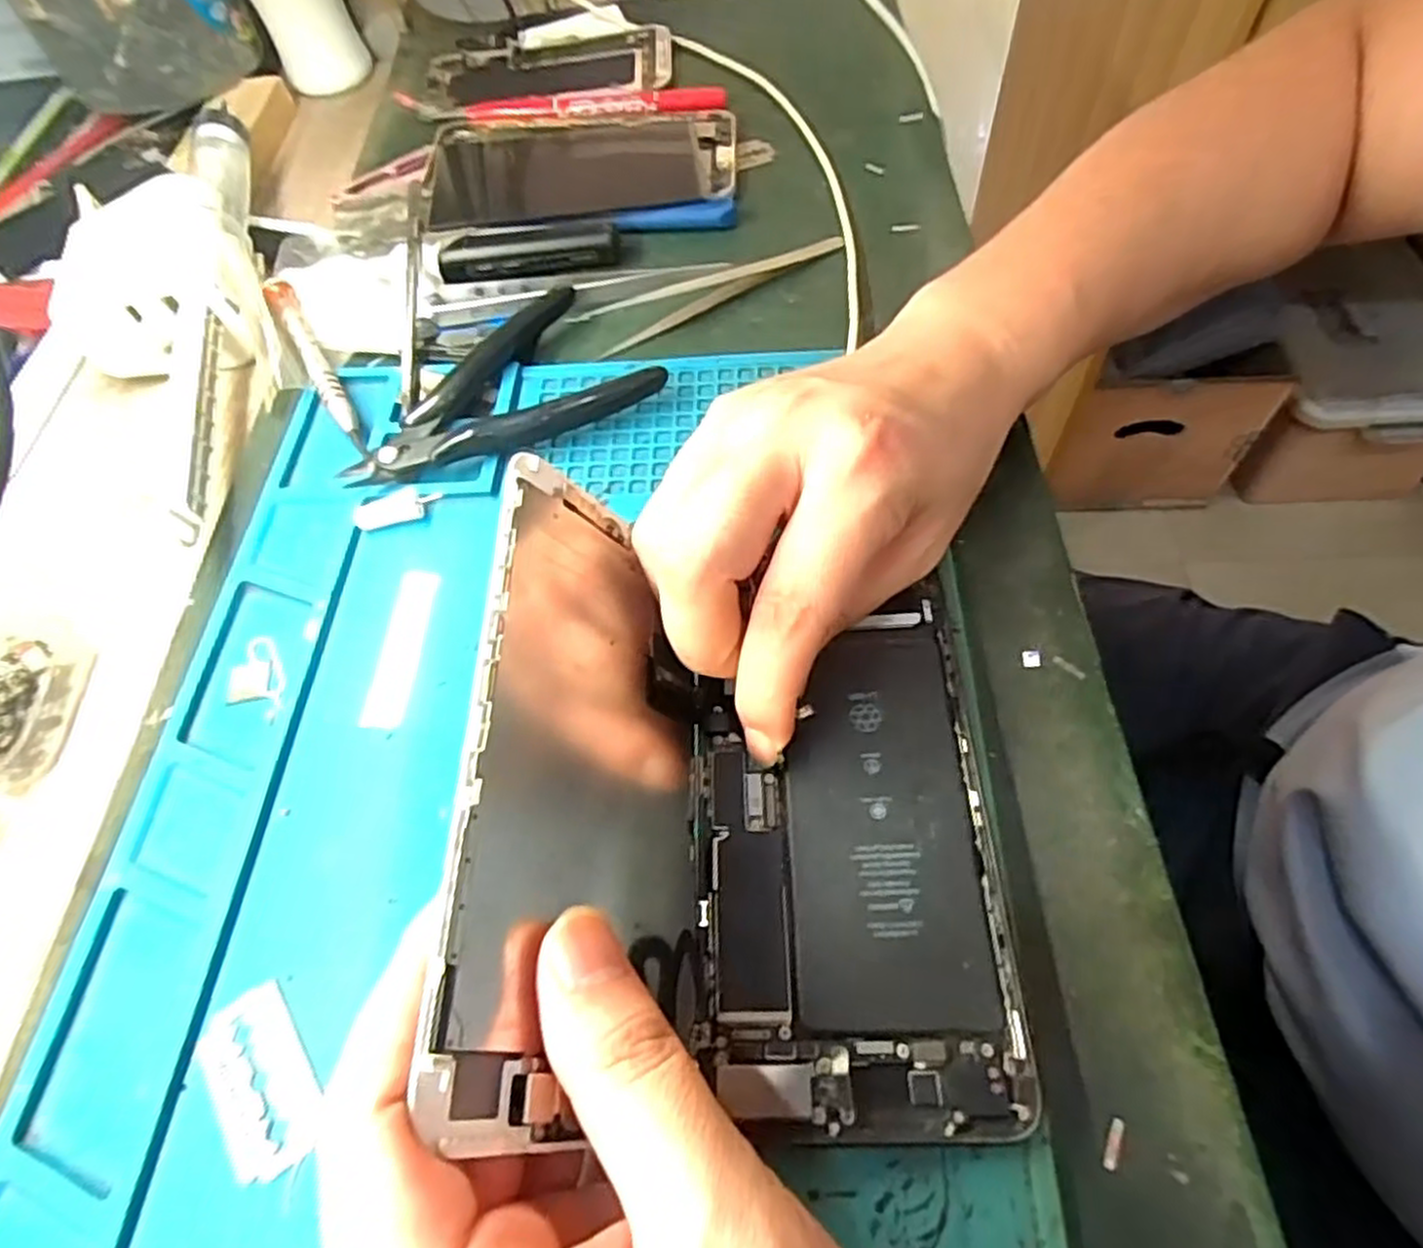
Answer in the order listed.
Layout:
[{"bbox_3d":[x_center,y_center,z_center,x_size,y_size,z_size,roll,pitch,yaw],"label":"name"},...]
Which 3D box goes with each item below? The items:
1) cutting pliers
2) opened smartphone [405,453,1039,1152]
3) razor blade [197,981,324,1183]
[{"bbox_3d":[-0.089,-0.099,0.302,0.116,0.015,0.083,-23,61,-9],"label":"cutting pliers"},{"bbox_3d":[0.008,0.036,0.187,0.127,0.071,0.147,-2,60,3],"label":"opened smartphone"},{"bbox_3d":[-0.111,0.112,0.187,0.023,0.004,0.042,-36,64,-16],"label":"razor blade"}]

